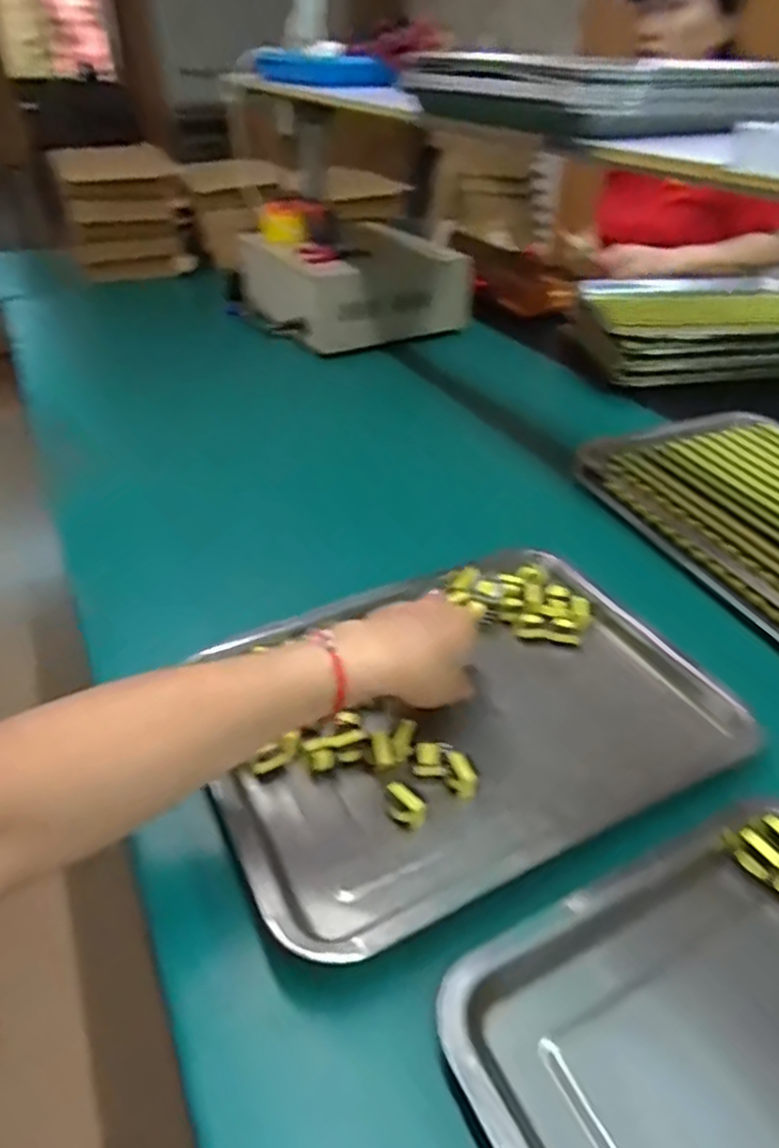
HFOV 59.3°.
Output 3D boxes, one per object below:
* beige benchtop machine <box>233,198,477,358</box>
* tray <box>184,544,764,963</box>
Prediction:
[{"bbox_3d":[-0.073,-0.555,1.254,0.313,0.150,0.328,-19,41,-24],"label":"beige benchtop machine"},{"bbox_3d":[0.058,0.092,0.527,0.387,0.029,0.284,-18,41,-22],"label":"tray"}]

